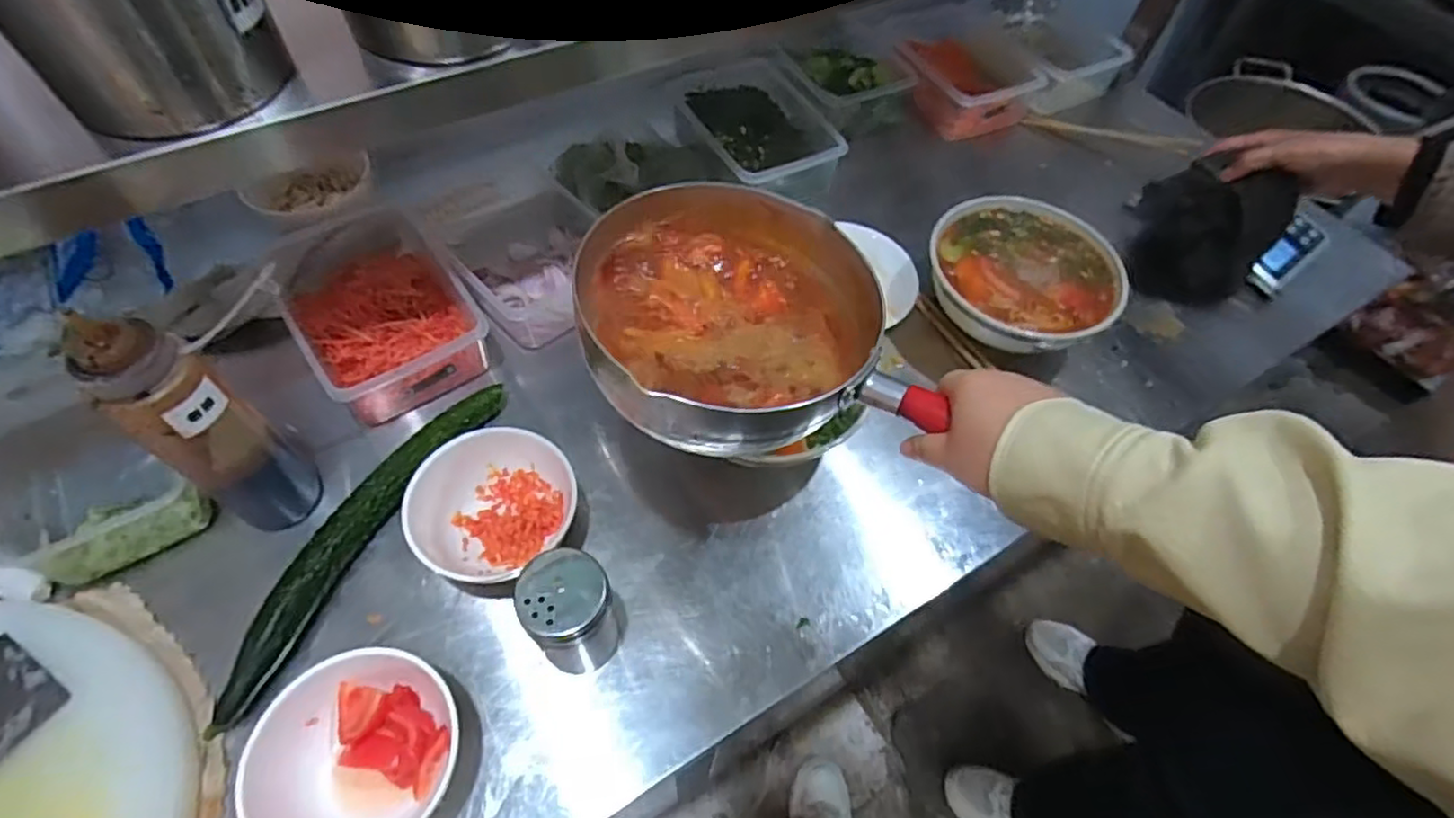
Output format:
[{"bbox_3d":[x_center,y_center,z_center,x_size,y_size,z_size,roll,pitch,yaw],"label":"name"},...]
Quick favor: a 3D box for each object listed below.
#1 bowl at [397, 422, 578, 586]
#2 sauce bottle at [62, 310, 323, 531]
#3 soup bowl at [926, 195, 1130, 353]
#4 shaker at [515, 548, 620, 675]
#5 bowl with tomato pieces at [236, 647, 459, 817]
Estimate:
[{"bbox_3d":[-0.199,0.086,0.591,0.135,0.065,0.133,-19,57,-15],"label":"bowl"},{"bbox_3d":[-0.392,0.013,0.519,0.060,0.224,0.072,32,59,19],"label":"sauce bottle"},{"bbox_3d":[0.319,-0.140,0.764,0.199,0.082,0.198,1,54,-1],"label":"soup bowl"},{"bbox_3d":[-0.119,0.157,0.522,0.062,0.113,0.059,1,54,-1],"label":"shaker"},{"bbox_3d":[-0.263,0.242,0.485,0.137,0.071,0.130,1,54,-1],"label":"bowl with tomato pieces"}]

